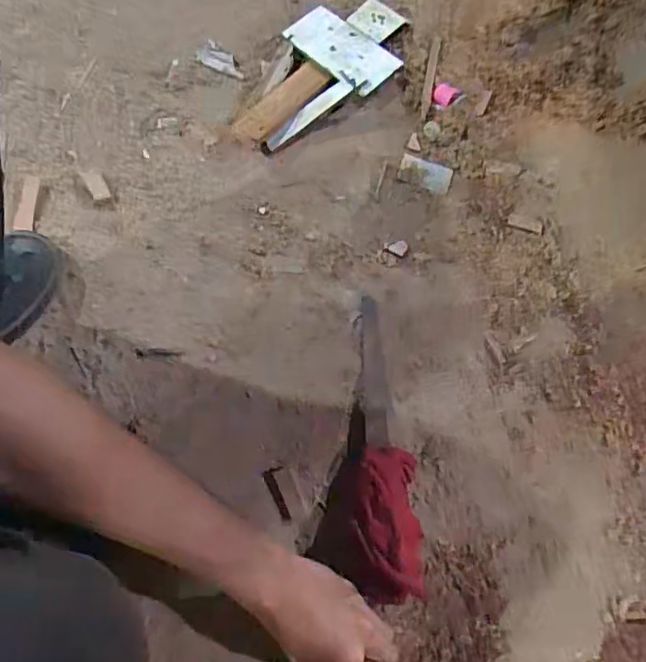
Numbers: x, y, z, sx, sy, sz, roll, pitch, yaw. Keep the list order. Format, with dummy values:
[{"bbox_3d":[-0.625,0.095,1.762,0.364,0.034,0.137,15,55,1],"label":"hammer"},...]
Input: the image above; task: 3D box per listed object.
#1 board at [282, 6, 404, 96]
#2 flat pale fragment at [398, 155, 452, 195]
[{"bbox_3d":[0.021,-0.311,0.630,0.065,0.013,0.124,-42,72,-14],"label":"board"},{"bbox_3d":[0.110,-0.169,0.616,0.056,0.006,0.032,18,78,6],"label":"flat pale fragment"}]

